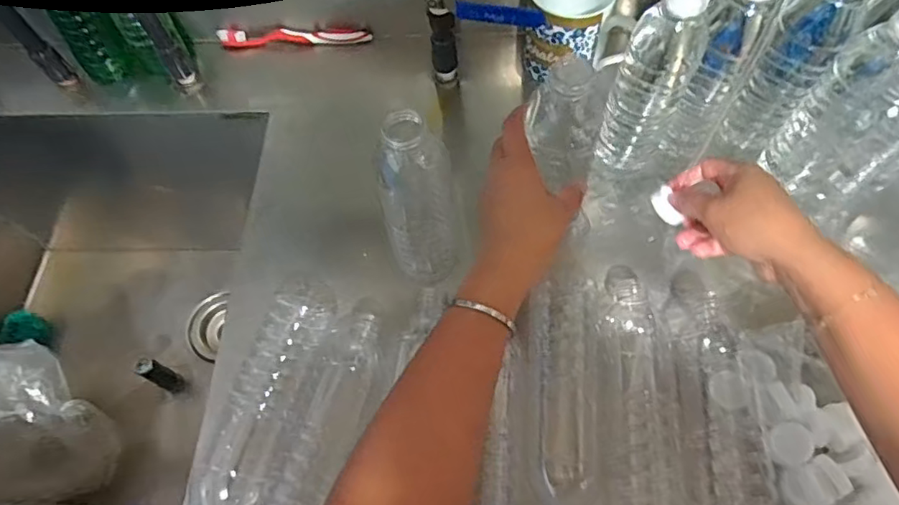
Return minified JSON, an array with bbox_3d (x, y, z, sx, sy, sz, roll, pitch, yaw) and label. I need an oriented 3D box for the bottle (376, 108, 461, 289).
[{"bbox_3d":[-0.024,-0.044,0.470,0.058,0.207,0.057,-9,62,-1],"label":"bottle"}]

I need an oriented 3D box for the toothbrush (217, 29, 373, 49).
[{"bbox_3d":[-0.190,-0.264,0.691,0.185,0.016,0.020,0,63,4],"label":"toothbrush"}]

